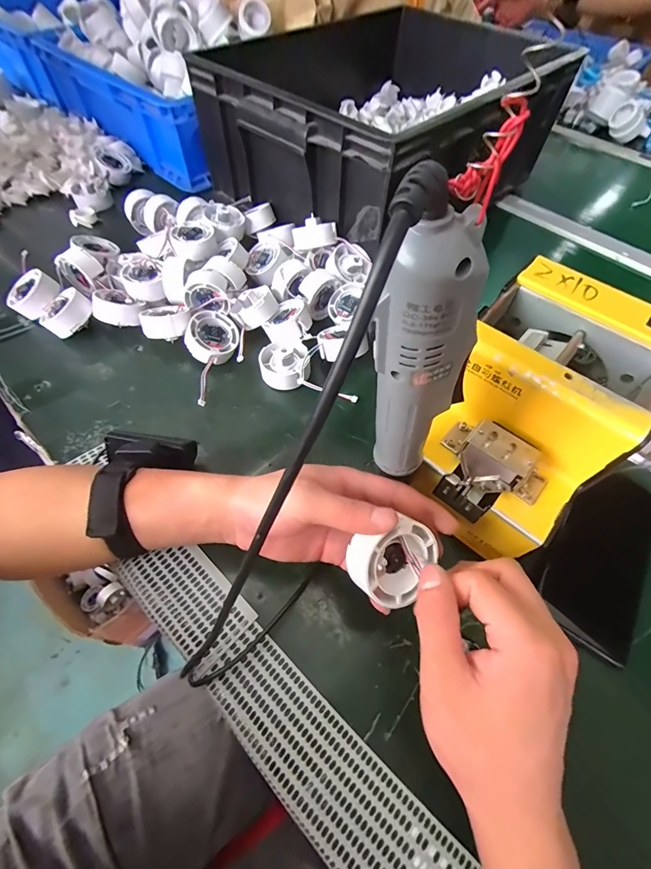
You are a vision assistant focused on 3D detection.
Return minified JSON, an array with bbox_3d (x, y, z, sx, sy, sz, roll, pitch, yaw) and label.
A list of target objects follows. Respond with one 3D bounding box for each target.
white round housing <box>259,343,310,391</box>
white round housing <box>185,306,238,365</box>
[{"bbox_3d":[-0.044,-0.077,0.405,0.053,0.021,0.055,1,58,-1],"label":"white round housing"},{"bbox_3d":[-0.126,-0.108,0.421,0.054,0.022,0.054,10,69,-28],"label":"white round housing"}]

